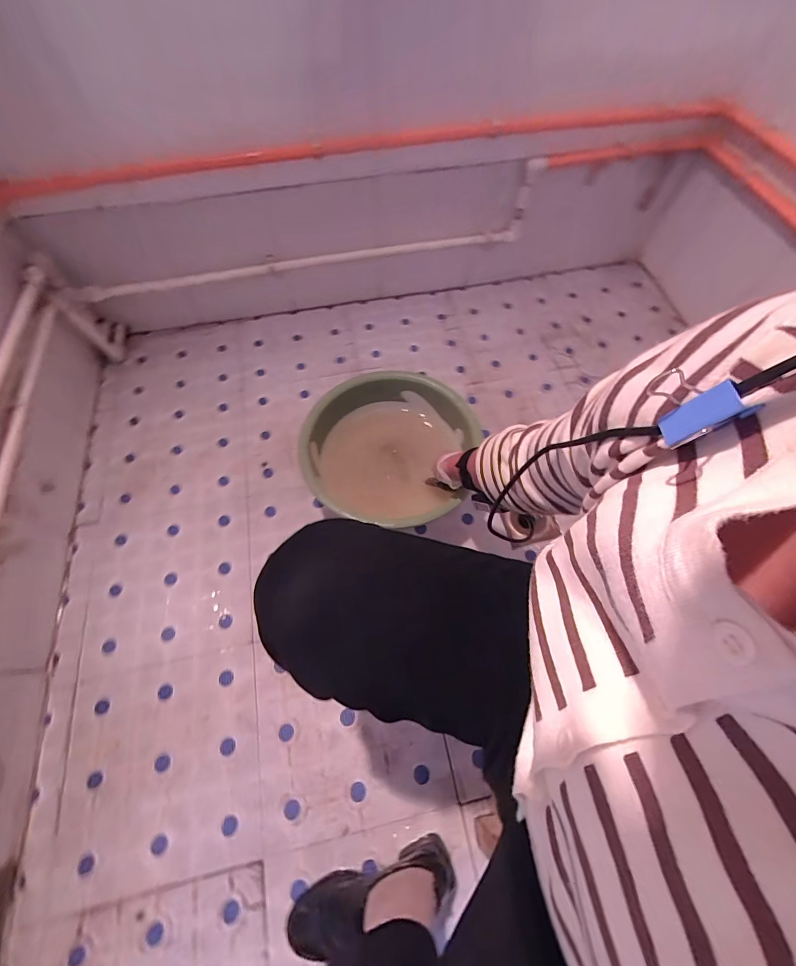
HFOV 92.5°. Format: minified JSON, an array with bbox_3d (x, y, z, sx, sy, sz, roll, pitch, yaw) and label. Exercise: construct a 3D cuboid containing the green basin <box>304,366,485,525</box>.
[{"bbox_3d":[-0.022,-0.054,0.800,0.320,0.120,0.340,0,64,0],"label":"green basin"}]

